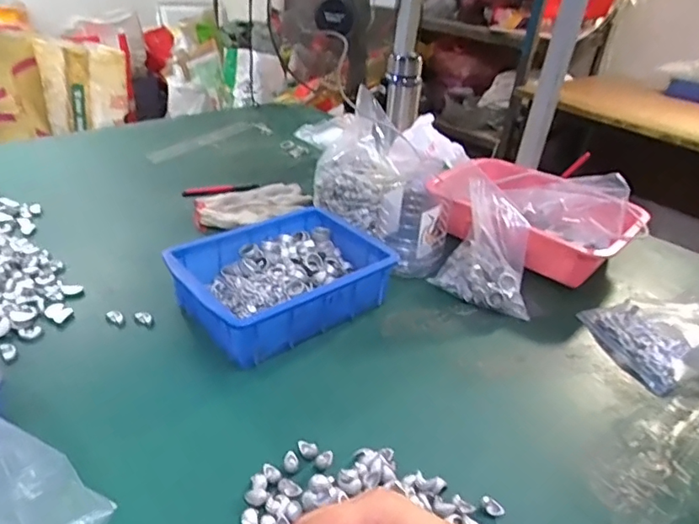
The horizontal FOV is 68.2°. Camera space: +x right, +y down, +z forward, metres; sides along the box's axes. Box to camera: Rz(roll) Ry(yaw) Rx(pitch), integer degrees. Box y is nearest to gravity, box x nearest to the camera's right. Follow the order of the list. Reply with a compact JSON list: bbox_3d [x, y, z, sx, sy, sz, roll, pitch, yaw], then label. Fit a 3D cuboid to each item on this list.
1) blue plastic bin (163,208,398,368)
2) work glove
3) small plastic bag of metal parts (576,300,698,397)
[{"bbox_3d":[-0.085,0.020,0.653,0.243,0.078,0.182,-17,37,-33],"label":"blue plastic bin"},{"bbox_3d":[-0.165,-0.096,0.870,0.195,0.024,0.113,-18,37,-34],"label":"work glove"},{"bbox_3d":[0.417,0.078,0.665,0.197,0.064,0.140,-10,33,-24],"label":"small plastic bag of metal parts"}]

